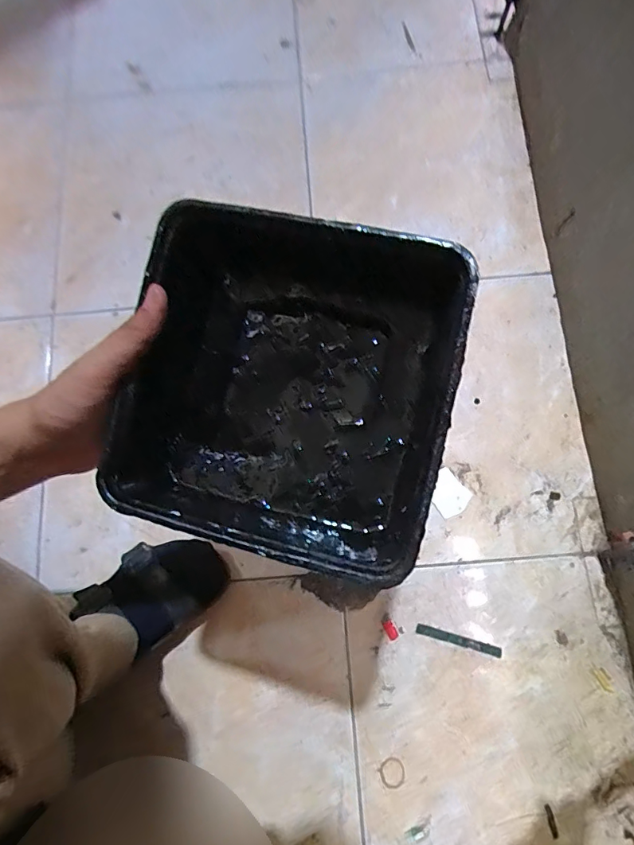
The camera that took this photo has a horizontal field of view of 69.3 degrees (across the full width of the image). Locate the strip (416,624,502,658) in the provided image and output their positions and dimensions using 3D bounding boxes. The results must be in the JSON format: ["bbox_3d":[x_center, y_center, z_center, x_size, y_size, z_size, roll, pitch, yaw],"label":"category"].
[{"bbox_3d":[0.175,0.271,0.568,0.105,0.005,0.012,14,78,4],"label":"strip"}]

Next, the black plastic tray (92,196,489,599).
[{"bbox_3d":[-0.020,-0.019,0.294,0.195,0.093,0.196,15,78,5],"label":"black plastic tray"}]

